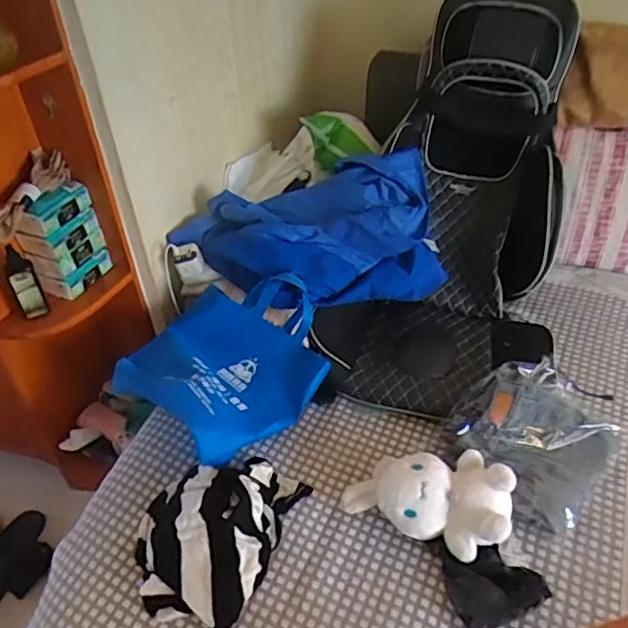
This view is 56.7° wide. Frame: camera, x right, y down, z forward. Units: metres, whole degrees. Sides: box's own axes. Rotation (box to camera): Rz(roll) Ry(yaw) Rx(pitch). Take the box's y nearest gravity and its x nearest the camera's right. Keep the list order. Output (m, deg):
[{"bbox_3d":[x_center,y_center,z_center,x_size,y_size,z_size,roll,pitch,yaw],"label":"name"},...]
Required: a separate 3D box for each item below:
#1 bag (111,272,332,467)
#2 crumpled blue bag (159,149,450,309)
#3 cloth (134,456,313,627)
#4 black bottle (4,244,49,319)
[{"bbox_3d":[-0.201,0.105,1.346,0.396,0.171,0.448,21,46,26],"label":"bag"},{"bbox_3d":[0.006,-0.208,1.588,0.714,0.206,0.464,-16,42,-14],"label":"crumpled blue bag"},{"bbox_3d":[-0.197,0.392,1.092,0.264,0.094,0.331,14,44,20],"label":"cloth"},{"bbox_3d":[-0.645,-0.068,1.296,0.060,0.172,0.065,-25,45,-23],"label":"black bottle"}]

